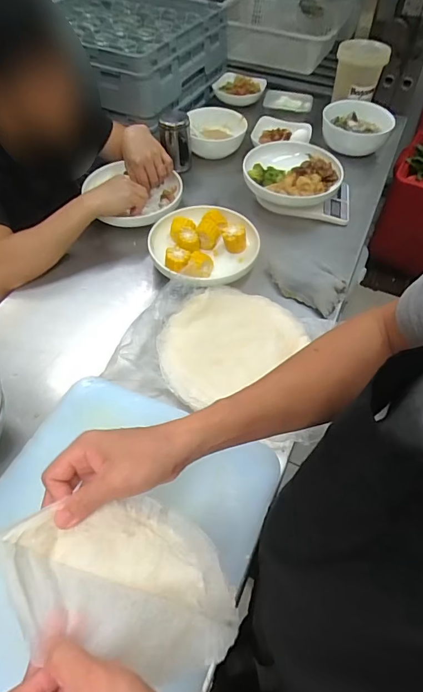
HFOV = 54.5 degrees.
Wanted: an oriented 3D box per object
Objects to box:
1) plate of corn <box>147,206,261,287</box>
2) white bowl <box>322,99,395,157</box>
[{"bbox_3d":[-0.013,-0.197,0.825,0.212,0.060,0.208,0,53,-1],"label":"plate of corn"},{"bbox_3d":[0.385,-0.579,1.097,0.179,0.074,0.180,12,54,8],"label":"white bowl"}]

